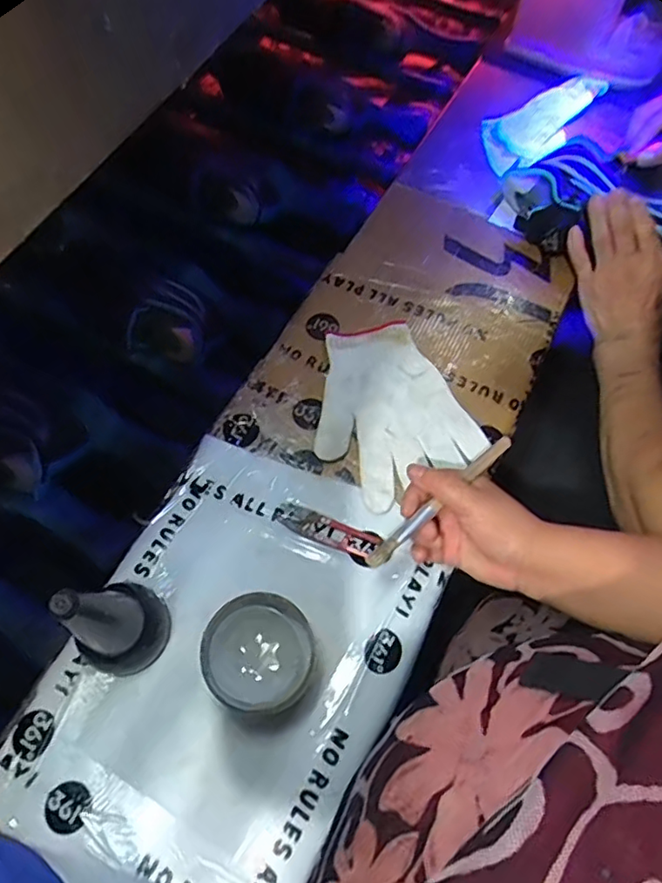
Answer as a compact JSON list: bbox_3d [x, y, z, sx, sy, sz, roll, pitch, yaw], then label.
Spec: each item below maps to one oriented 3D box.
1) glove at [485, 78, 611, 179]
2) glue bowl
[{"bbox_3d":[0.256,-0.403,0.719,0.220,0.041,0.092,-40,70,-17],"label":"glove"},{"bbox_3d":[-0.052,0.159,0.436,0.077,0.053,0.076,0,64,0],"label":"glue bowl"}]

